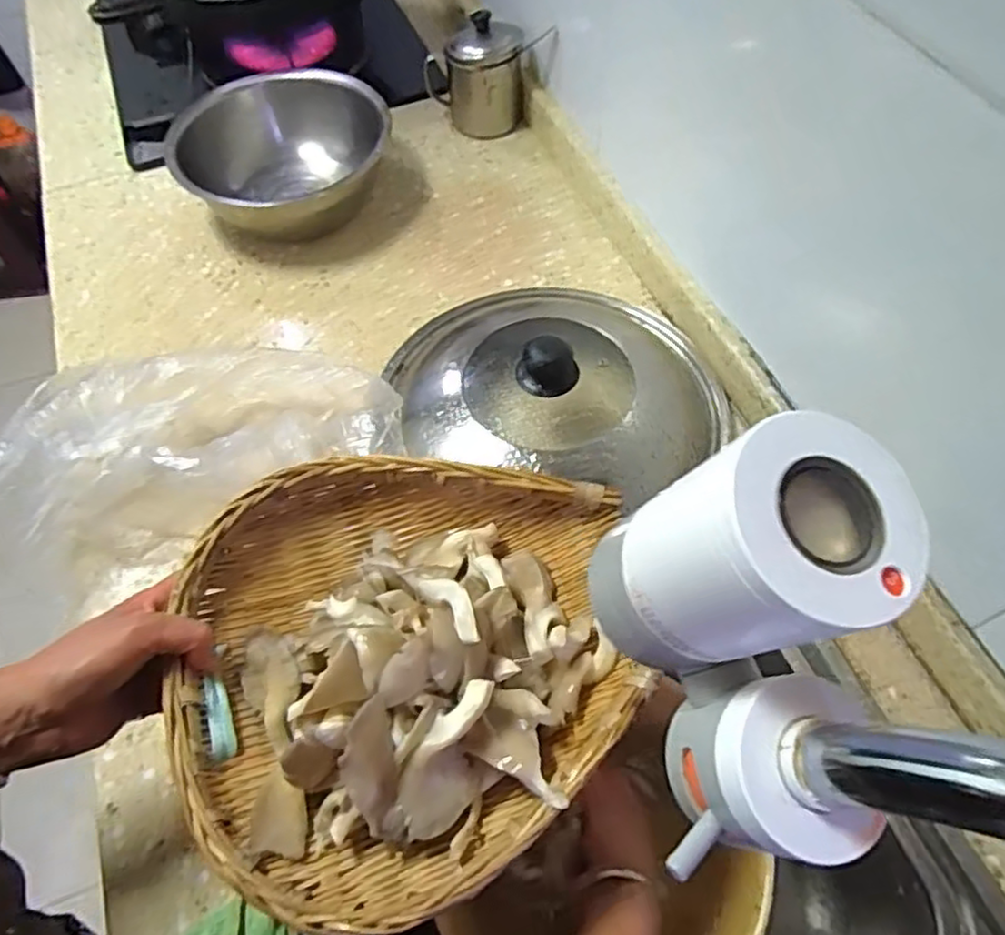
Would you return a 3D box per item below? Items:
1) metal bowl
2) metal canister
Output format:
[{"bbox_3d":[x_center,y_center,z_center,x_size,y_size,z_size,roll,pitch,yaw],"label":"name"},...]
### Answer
[{"bbox_3d":[-0.245,-0.353,0.803,0.235,0.089,0.230,0,58,1],"label":"metal bowl"},{"bbox_3d":[-0.016,-0.491,0.869,0.141,0.120,0.122,-19,60,-10],"label":"metal canister"}]

